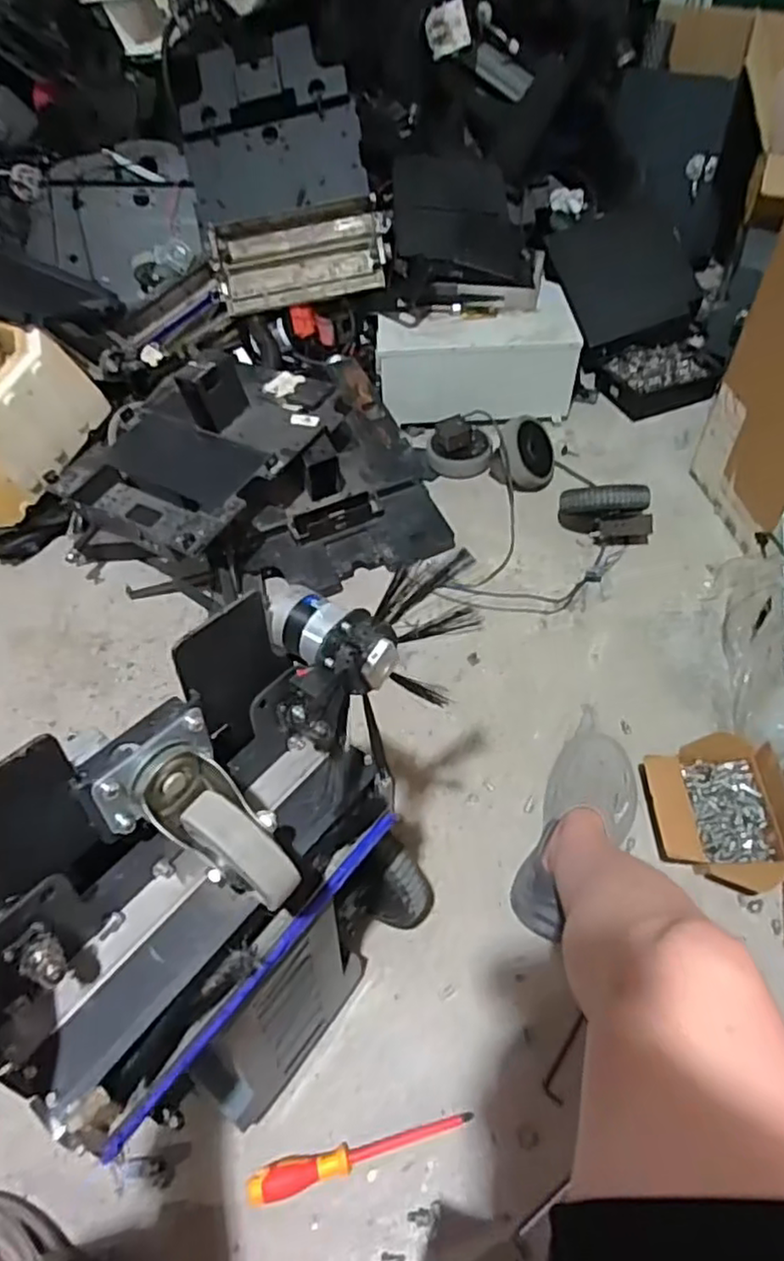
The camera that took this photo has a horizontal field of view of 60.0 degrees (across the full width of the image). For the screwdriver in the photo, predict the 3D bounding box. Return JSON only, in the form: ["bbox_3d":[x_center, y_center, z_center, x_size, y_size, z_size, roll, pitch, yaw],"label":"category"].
[{"bbox_3d":[-0.034,0.588,0.762,0.252,0.030,0.033,-12,53,-8],"label":"screwdriver"}]

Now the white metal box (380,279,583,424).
[{"bbox_3d":[0.187,-0.608,1.544,0.439,0.190,0.236,0,52,2],"label":"white metal box"}]

